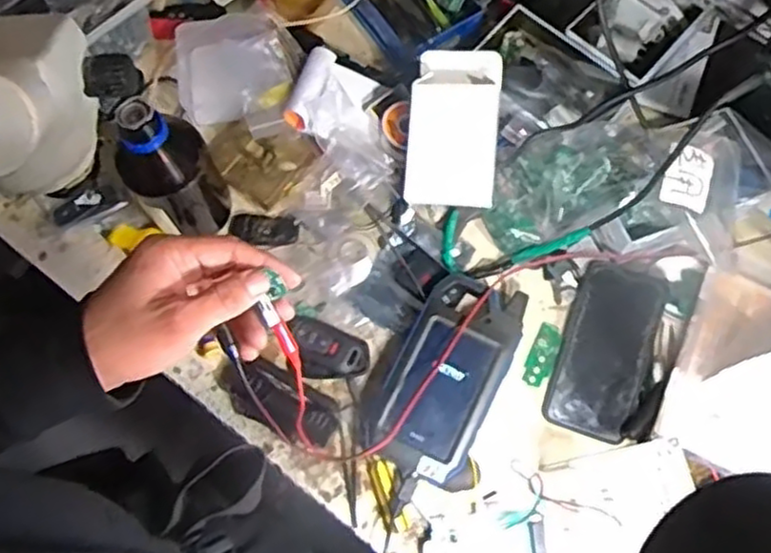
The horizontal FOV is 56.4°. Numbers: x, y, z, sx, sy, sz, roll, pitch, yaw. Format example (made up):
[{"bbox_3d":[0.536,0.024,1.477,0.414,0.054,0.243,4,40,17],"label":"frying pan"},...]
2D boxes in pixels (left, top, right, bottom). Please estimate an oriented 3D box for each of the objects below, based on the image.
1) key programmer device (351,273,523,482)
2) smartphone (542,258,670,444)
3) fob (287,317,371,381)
[{"bbox_3d":[0.052,0.086,0.656,0.103,0.034,0.185,25,75,8],"label":"key programmer device"},{"bbox_3d":[0.206,0.066,0.672,0.076,0.015,0.164,19,84,13],"label":"smartphone"},{"bbox_3d":[-0.055,0.072,0.681,0.079,0.016,0.053,11,74,4],"label":"fob"}]

